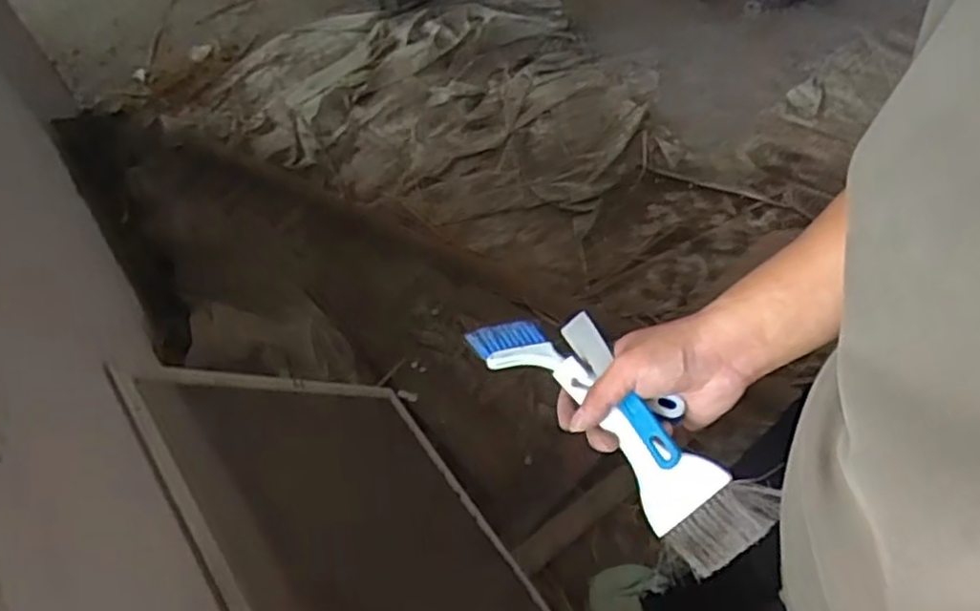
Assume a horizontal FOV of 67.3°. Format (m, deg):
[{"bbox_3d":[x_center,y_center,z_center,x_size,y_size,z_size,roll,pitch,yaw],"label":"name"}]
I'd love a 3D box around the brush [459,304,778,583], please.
[{"bbox_3d":[0.092,0.086,0.555,0.254,0.043,0.085,42,111,18],"label":"brush"}]

